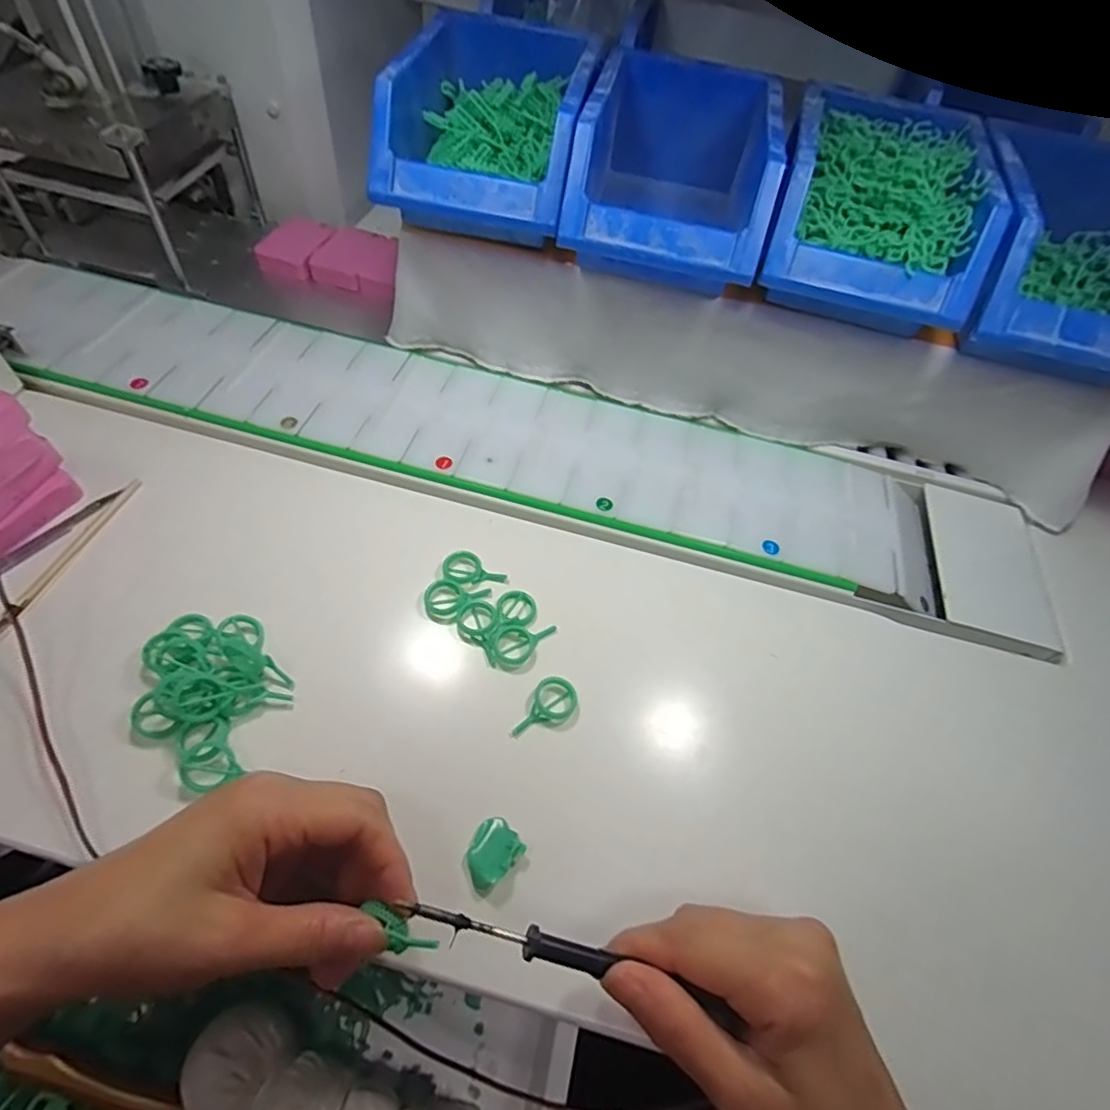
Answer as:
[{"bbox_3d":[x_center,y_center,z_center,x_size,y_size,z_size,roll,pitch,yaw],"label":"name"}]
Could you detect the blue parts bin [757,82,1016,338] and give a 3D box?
[{"bbox_3d":[0.207,-0.227,0.396,0.125,0.077,0.171,16,54,4],"label":"blue parts bin"}]

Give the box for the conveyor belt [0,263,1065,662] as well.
[{"bbox_3d":[-0.052,-0.091,0.449,0.844,0.040,0.142,15,54,4],"label":"conveyor belt"}]

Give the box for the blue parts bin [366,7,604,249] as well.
[{"bbox_3d":[-0.041,-0.295,0.415,0.122,0.077,0.178,12,54,1],"label":"blue parts bin"}]

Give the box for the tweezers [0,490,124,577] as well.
[{"bbox_3d":[-0.317,0.003,0.347,0.013,0.009,0.132,31,57,15],"label":"tweezers"}]

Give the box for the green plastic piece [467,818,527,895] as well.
[{"bbox_3d":[-0.030,0.140,0.280,0.023,0.006,0.028,41,60,20],"label":"green plastic piece"}]

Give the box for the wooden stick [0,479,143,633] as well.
[{"bbox_3d":[-0.291,0.002,0.352,0.009,0.007,0.128,16,54,4],"label":"wooden stick"}]

